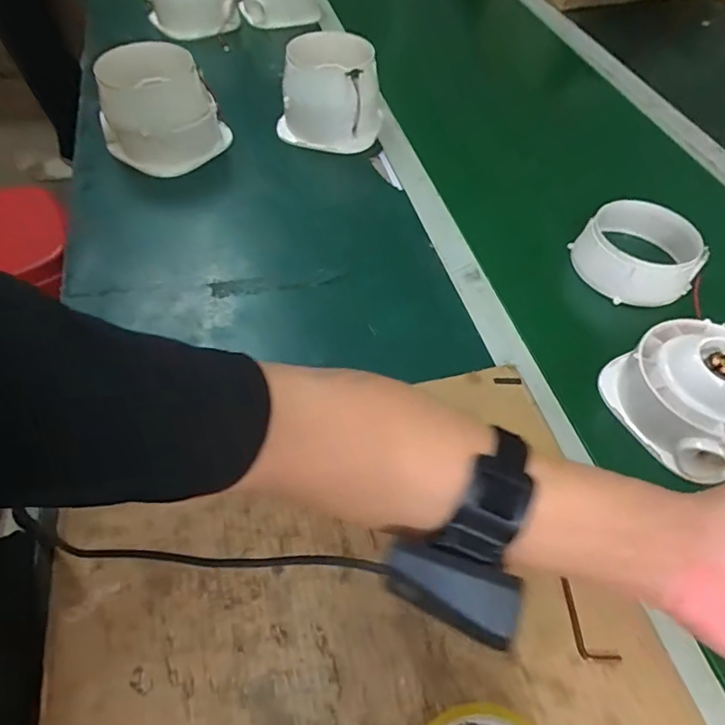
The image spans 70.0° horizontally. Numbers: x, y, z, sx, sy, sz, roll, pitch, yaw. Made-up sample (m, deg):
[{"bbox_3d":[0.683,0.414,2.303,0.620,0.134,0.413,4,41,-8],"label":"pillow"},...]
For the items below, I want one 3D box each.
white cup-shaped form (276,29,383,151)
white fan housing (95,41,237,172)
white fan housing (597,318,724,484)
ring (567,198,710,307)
[{"bbox_3d":[-0.041,-0.374,0.710,0.142,0.102,0.123,5,54,0],"label":"white cup-shaped form"},{"bbox_3d":[-0.276,-0.349,0.699,0.150,0.119,0.162,-16,56,-14],"label":"white fan housing"},{"bbox_3d":[0.303,0.023,0.460,0.134,0.067,0.133,-21,59,-17],"label":"white fan housing"},{"bbox_3d":[0.307,-0.122,0.578,0.125,0.066,0.125,2,54,-2],"label":"ring"}]

